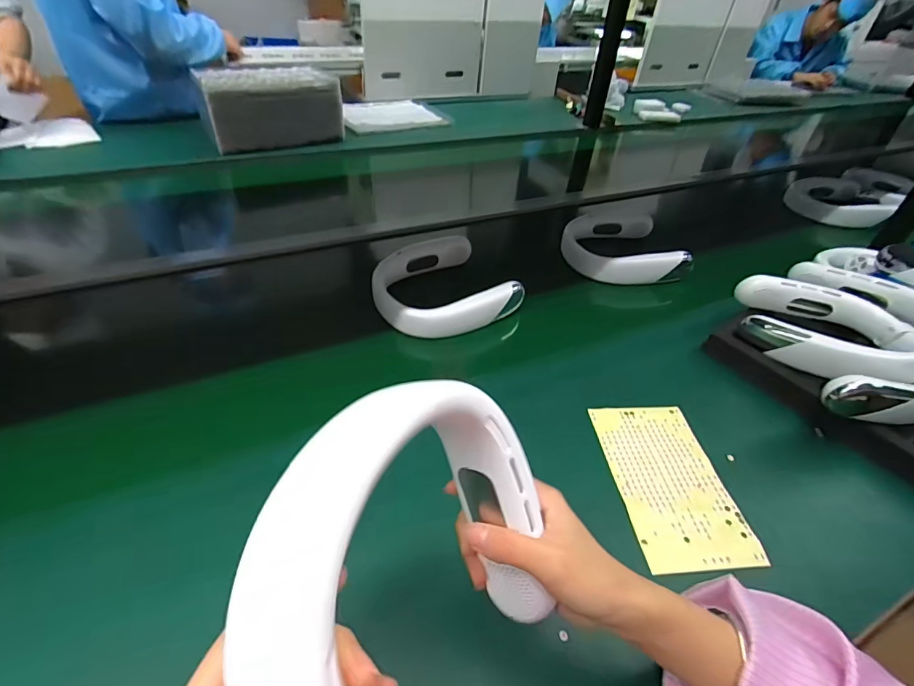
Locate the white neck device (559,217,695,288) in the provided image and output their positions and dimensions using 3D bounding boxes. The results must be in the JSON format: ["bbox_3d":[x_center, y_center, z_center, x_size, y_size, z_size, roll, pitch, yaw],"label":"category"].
[{"bbox_3d":[0.306,-0.165,0.807,0.201,0.059,0.170,-9,43,-17],"label":"white neck device"}]

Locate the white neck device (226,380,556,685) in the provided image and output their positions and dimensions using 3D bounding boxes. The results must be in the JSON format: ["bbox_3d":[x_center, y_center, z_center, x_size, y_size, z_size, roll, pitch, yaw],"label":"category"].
[{"bbox_3d":[-0.010,0.114,0.216,0.049,0.189,0.160,-15,19,37],"label":"white neck device"}]

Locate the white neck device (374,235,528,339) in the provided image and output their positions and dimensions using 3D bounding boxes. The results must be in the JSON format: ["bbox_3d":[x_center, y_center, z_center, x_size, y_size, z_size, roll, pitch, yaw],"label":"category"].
[{"bbox_3d":[-0.023,-0.087,0.680,0.207,0.048,0.195,-19,47,-26],"label":"white neck device"}]

